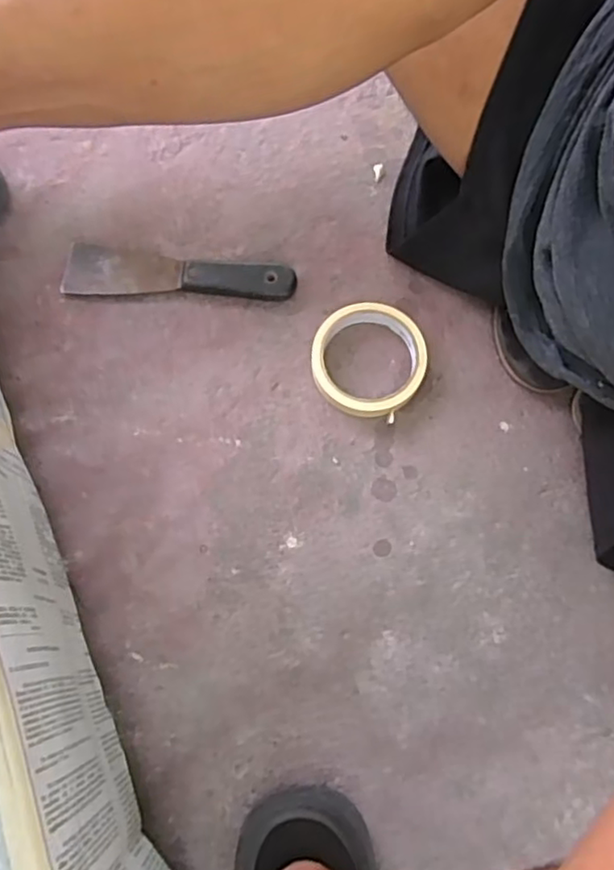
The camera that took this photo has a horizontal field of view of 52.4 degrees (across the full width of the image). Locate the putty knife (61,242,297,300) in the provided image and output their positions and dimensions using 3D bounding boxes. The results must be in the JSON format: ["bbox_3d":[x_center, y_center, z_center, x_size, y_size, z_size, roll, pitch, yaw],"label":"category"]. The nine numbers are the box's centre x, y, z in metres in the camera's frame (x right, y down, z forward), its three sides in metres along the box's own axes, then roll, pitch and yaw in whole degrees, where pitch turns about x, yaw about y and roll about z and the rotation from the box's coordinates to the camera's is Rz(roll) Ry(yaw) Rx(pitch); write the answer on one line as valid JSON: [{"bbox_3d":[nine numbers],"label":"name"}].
[{"bbox_3d":[-0.110,-0.136,0.537,0.196,0.016,0.048,6,74,2],"label":"putty knife"}]

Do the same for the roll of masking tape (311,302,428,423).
[{"bbox_3d":[0.050,-0.062,0.513,0.090,0.018,0.094,0,74,0],"label":"roll of masking tape"}]

